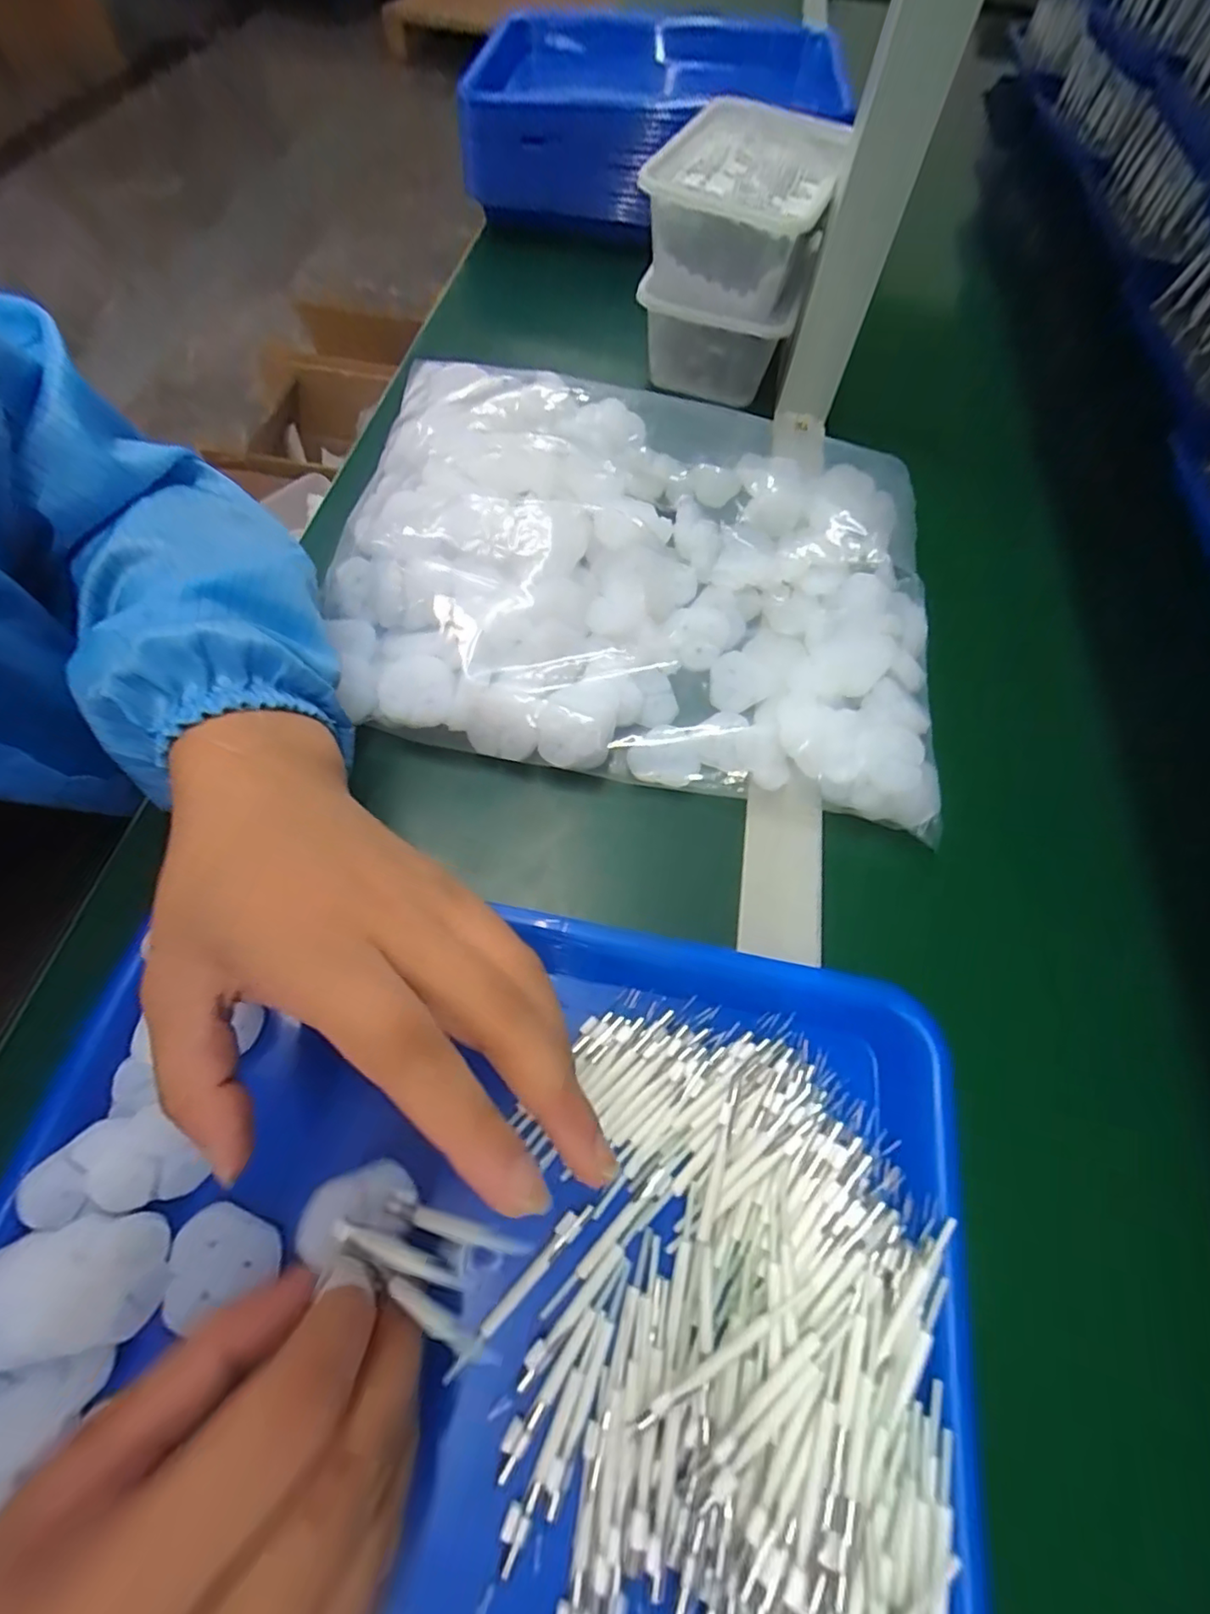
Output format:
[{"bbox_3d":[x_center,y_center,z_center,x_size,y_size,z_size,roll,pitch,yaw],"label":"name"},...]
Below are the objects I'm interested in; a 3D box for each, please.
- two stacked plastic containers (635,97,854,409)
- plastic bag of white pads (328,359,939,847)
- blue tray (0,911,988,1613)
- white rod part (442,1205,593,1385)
[{"bbox_3d":[0.100,-0.415,0.458,0.112,0.127,0.162,17,63,4],"label":"two stacked plastic containers"},{"bbox_3d":[0.026,-0.150,0.356,0.340,0.060,0.280,11,63,1],"label":"plastic bag of white pads"},{"bbox_3d":[-0.041,0.161,0.212,0.326,0.033,0.247,10,65,2],"label":"blue tray"},{"bbox_3d":[-0.030,0.174,0.218,0.008,0.004,0.069,39,67,14],"label":"white rod part"}]

